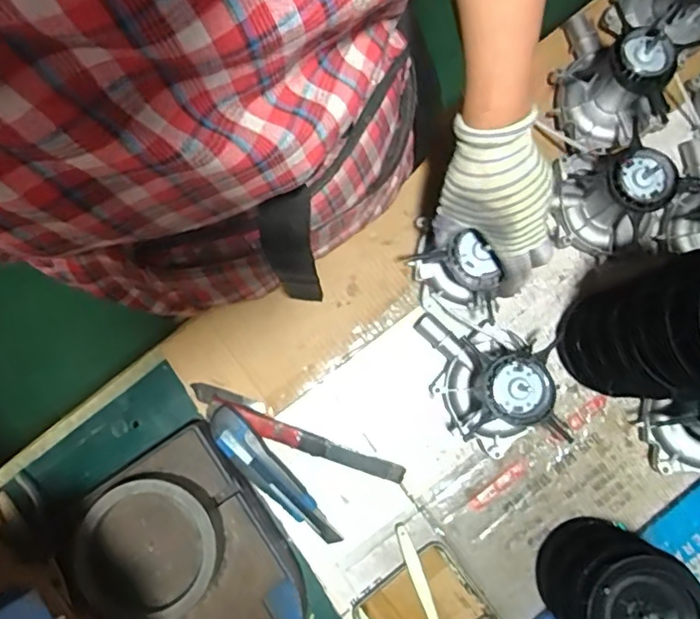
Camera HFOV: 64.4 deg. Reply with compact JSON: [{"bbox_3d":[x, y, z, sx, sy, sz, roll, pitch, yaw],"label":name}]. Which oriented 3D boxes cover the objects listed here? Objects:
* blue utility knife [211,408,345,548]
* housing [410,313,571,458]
[{"bbox_3d":[-0.078,0.174,0.568,0.035,0.013,0.176,-43,94,-11],"label":"blue utility knife"},{"bbox_3d":[0.133,0.068,0.548,0.090,0.107,0.142,-11,75,-4],"label":"housing"}]

